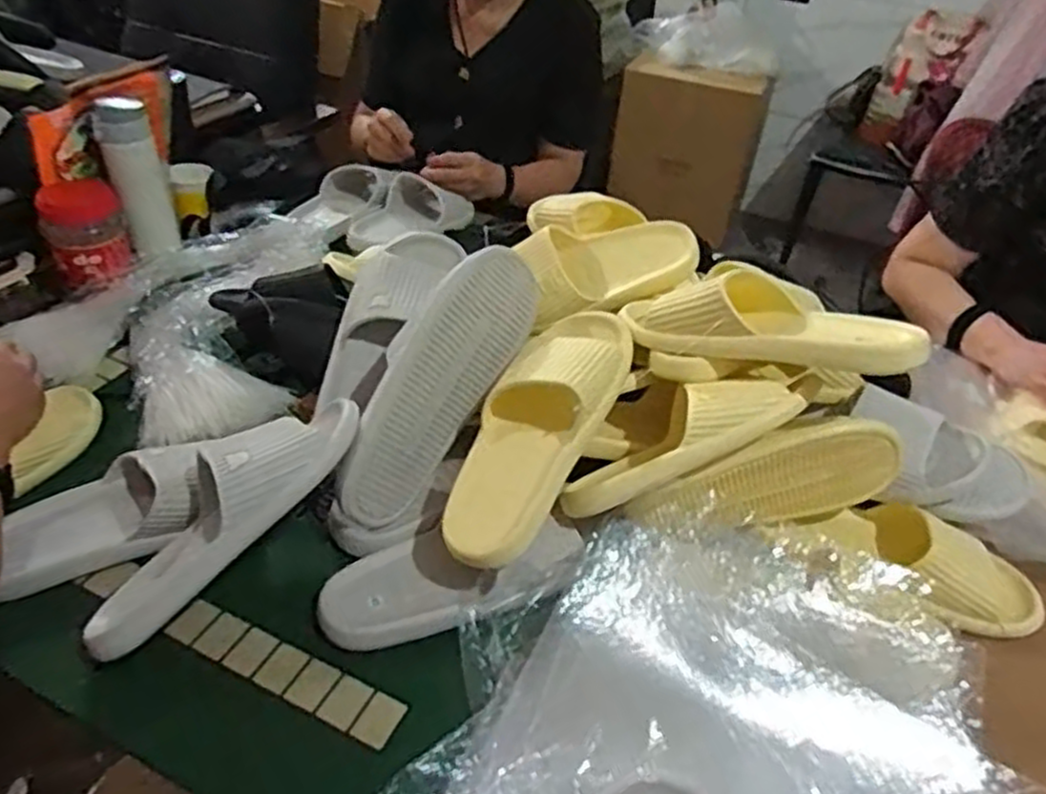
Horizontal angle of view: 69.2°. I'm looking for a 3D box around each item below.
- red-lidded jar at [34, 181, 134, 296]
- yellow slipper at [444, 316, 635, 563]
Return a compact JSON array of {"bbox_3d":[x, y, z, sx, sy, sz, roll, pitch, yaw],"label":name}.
[{"bbox_3d":[-0.546,-0.204,0.952,0.089,0.103,0.088,-18,45,-26],"label":"red-lidded jar"},{"bbox_3d":[0.013,0.023,0.665,0.105,0.057,0.270,21,65,18],"label":"yellow slipper"}]

